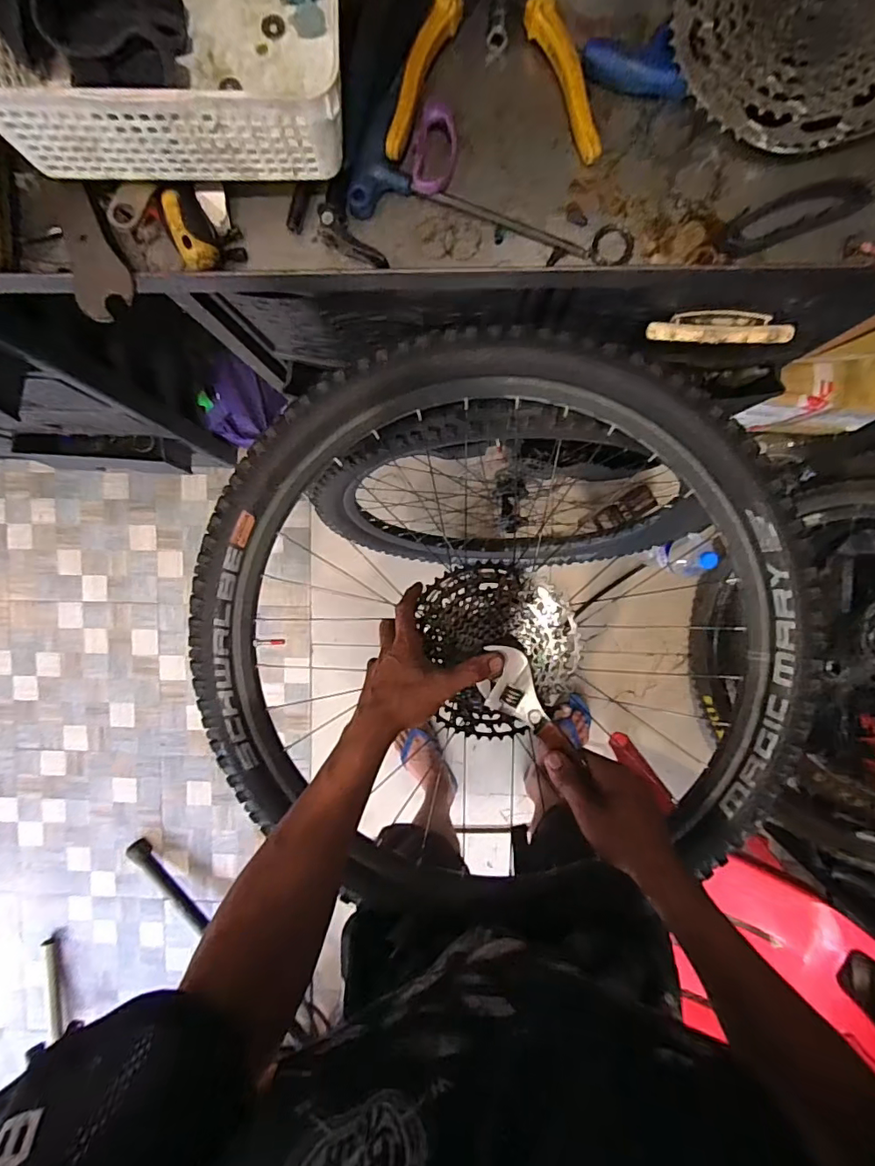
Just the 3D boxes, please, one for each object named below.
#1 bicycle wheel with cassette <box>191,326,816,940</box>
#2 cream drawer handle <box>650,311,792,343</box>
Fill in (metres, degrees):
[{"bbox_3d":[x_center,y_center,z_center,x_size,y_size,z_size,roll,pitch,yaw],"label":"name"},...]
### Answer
[{"bbox_3d":[0.058,0.066,0.573,0.681,0.130,0.635,0,94,2],"label":"bicycle wheel with cassette"},{"bbox_3d":[0.280,-0.255,0.513,0.136,0.012,0.029,2,94,2],"label":"cream drawer handle"}]

